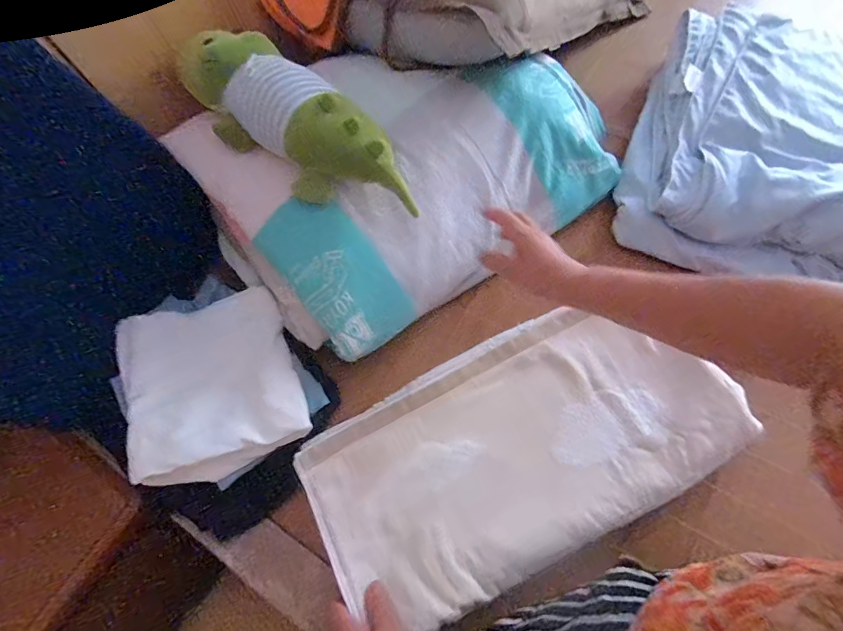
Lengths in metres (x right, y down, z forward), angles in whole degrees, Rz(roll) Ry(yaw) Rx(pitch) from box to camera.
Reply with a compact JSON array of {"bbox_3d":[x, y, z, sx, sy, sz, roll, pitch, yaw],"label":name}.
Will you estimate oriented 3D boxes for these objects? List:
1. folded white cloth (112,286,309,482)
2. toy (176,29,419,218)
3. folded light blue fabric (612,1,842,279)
[{"bbox_3d":[-0.268,0.083,0.544,0.201,0.050,0.237,-22,62,-9],"label":"folded white cloth"},{"bbox_3d":[-0.155,-0.223,0.536,0.135,0.132,0.340,-40,66,-13],"label":"toy"},{"bbox_3d":[0.530,-0.269,0.669,0.350,0.146,0.465,24,69,17],"label":"folded light blue fabric"}]

